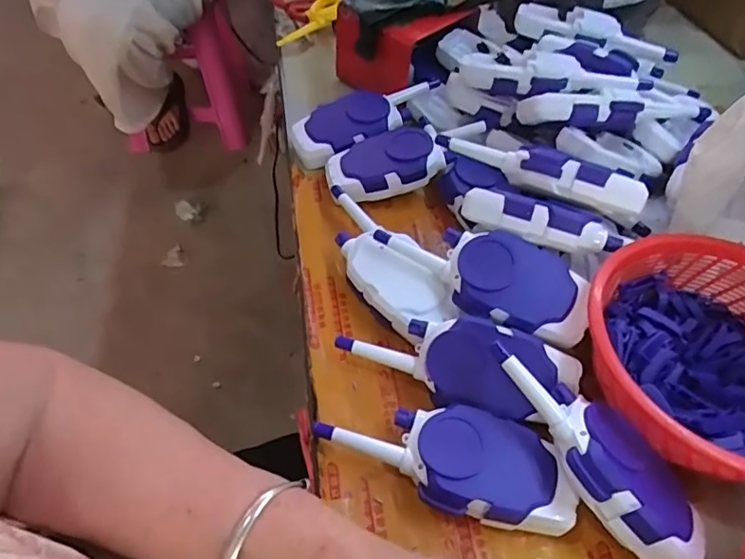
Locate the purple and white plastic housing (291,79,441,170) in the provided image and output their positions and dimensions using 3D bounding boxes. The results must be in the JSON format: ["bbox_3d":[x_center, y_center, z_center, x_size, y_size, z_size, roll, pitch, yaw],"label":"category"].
[{"bbox_3d":[-0.001,-0.164,0.556,0.170,0.034,0.065,-20,57,-17],"label":"purple and white plastic housing"}]

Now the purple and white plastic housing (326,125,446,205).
[{"bbox_3d":[0.013,-0.112,0.510,0.116,0.043,0.069,-13,55,-12],"label":"purple and white plastic housing"}]

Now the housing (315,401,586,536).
[{"bbox_3d":[0.047,0.117,0.352,0.159,0.038,0.062,15,54,9],"label":"housing"}]

